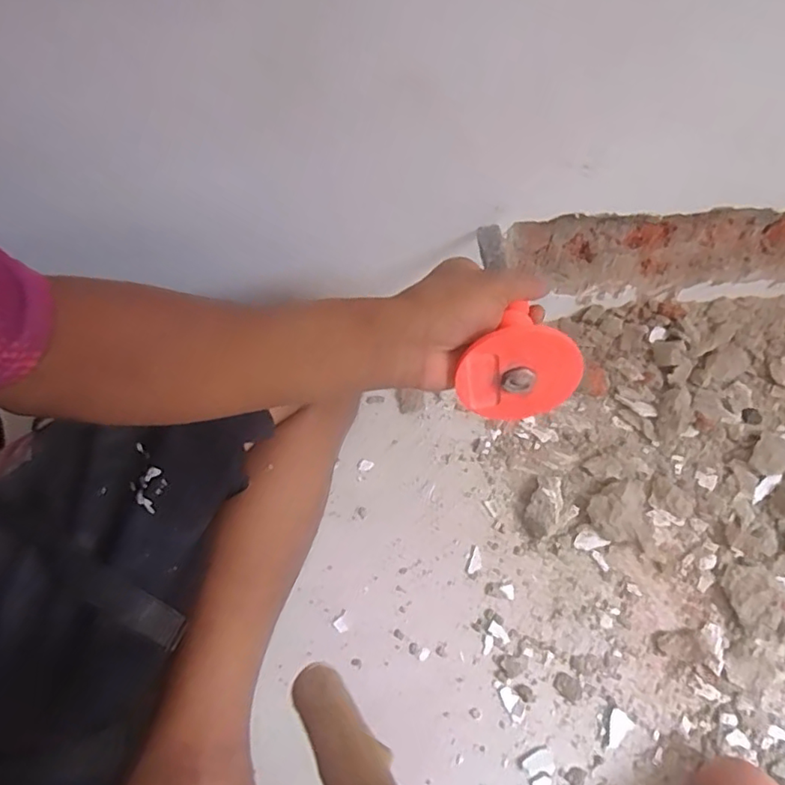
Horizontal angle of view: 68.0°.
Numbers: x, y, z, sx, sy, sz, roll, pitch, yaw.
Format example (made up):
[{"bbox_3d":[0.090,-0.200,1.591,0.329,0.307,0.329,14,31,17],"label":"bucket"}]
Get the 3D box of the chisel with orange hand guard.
[{"bbox_3d":[0.081,-0.073,0.424,0.075,0.077,0.178,3,47,-1],"label":"chisel with orange hand guard"}]

